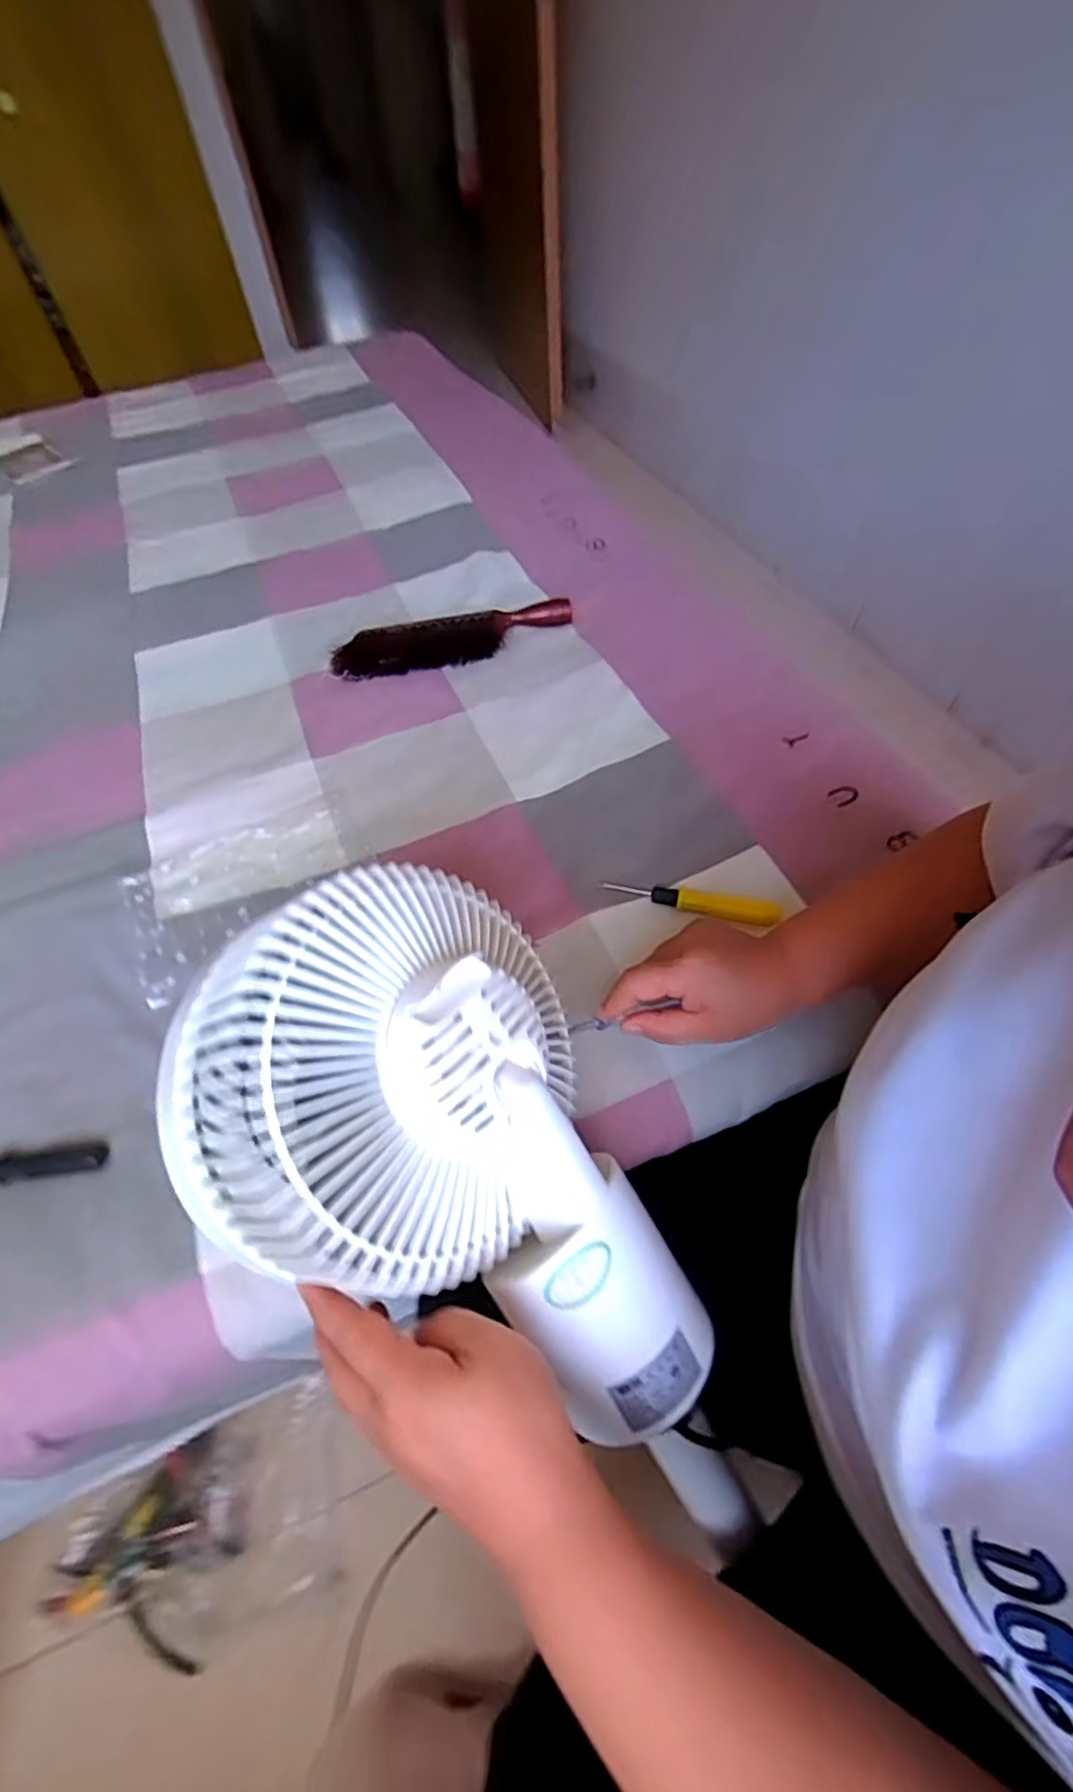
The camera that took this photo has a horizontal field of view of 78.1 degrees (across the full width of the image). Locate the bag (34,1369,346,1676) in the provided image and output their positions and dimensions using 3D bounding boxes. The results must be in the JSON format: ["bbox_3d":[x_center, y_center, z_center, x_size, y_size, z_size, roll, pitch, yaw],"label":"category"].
[{"bbox_3d":[-0.320,0.613,0.638,0.260,0.065,0.174,-22,57,-12],"label":"bag"}]

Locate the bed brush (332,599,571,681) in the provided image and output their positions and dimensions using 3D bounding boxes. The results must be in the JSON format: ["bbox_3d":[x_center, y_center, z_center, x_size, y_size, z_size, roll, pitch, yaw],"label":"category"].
[{"bbox_3d":[-0.093,-0.303,0.775,0.284,0.031,0.068,-14,54,-6],"label":"bed brush"}]

